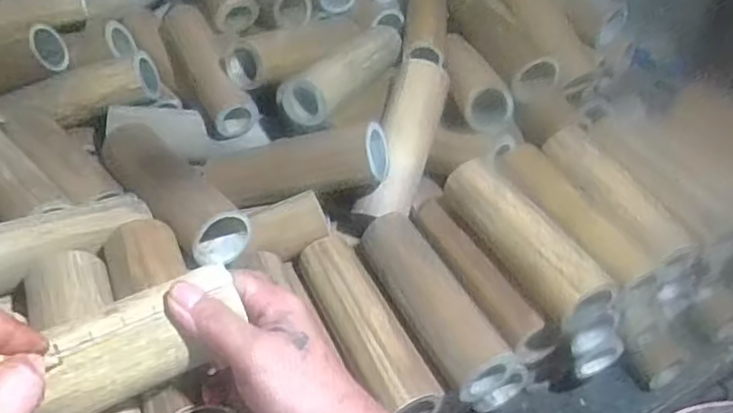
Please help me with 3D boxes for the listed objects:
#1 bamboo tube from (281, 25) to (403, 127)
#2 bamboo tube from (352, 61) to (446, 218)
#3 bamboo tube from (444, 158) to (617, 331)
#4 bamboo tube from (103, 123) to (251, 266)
[{"bbox_3d":[-0.018,-0.151,0.683,0.056,0.043,0.191,22,43,19],"label":"bamboo tube"},{"bbox_3d":[0.040,-0.066,0.653,0.055,0.054,0.176,14,69,9],"label":"bamboo tube"},{"bbox_3d":[0.138,0.029,0.563,0.053,0.063,0.183,-17,45,-25],"label":"bamboo tube"},{"bbox_3d":[-0.174,-0.017,0.565,0.059,0.045,0.175,-28,50,-34],"label":"bamboo tube"}]

